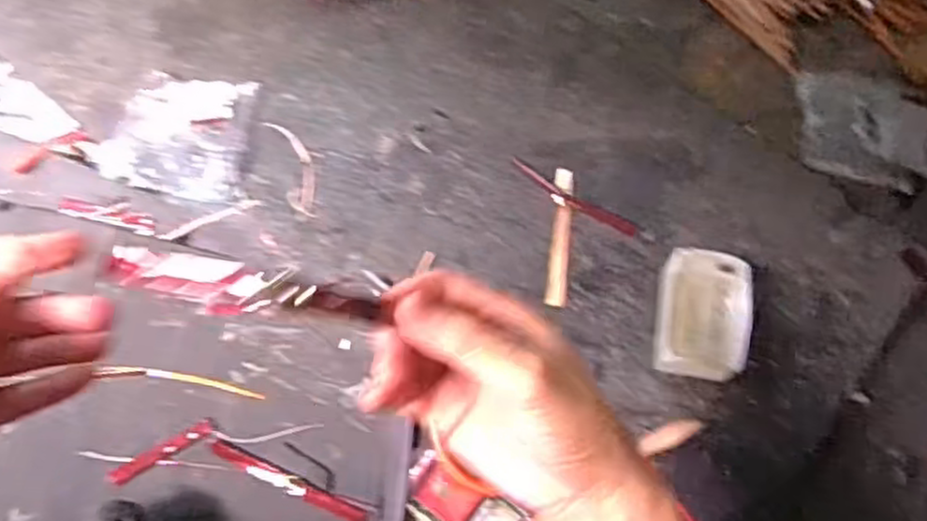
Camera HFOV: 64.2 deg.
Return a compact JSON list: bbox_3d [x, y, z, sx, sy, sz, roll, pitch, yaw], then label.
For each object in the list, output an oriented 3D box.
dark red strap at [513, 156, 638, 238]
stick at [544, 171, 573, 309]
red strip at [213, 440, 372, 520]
[{"bbox_3d":[0.105,-0.060,0.713,0.136,0.007,0.019,31,70,10],"label":"dark red strap"},{"bbox_3d":[0.093,-0.023,0.700,0.019,0.010,0.137,7,67,0],"label":"stick"},{"bbox_3d":[-0.147,0.189,0.628,0.146,0.005,0.015,23,68,7],"label":"red strip"}]

